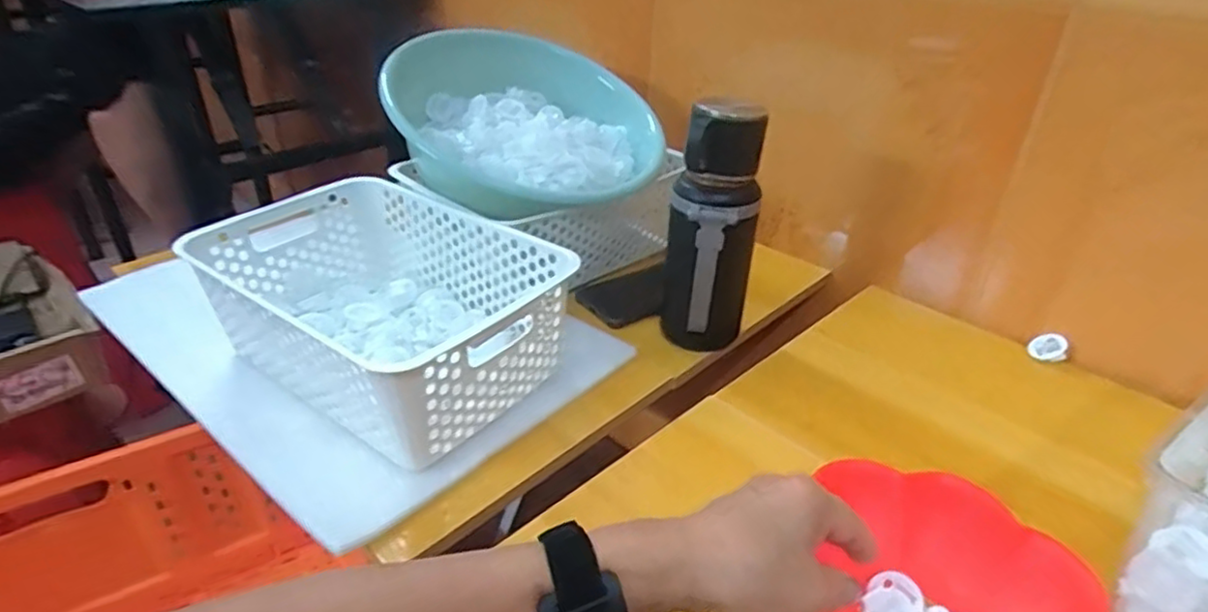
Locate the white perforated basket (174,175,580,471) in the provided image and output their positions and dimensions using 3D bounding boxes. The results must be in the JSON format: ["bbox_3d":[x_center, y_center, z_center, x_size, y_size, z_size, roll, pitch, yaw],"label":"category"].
[{"bbox_3d":[-0.195,0.007,0.615,0.310,0.129,0.209,21,37,29],"label":"white perforated basket"}]

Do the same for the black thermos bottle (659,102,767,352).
[{"bbox_3d":[0.099,-0.062,0.635,0.080,0.229,0.075,4,32,5],"label":"black thermos bottle"}]

